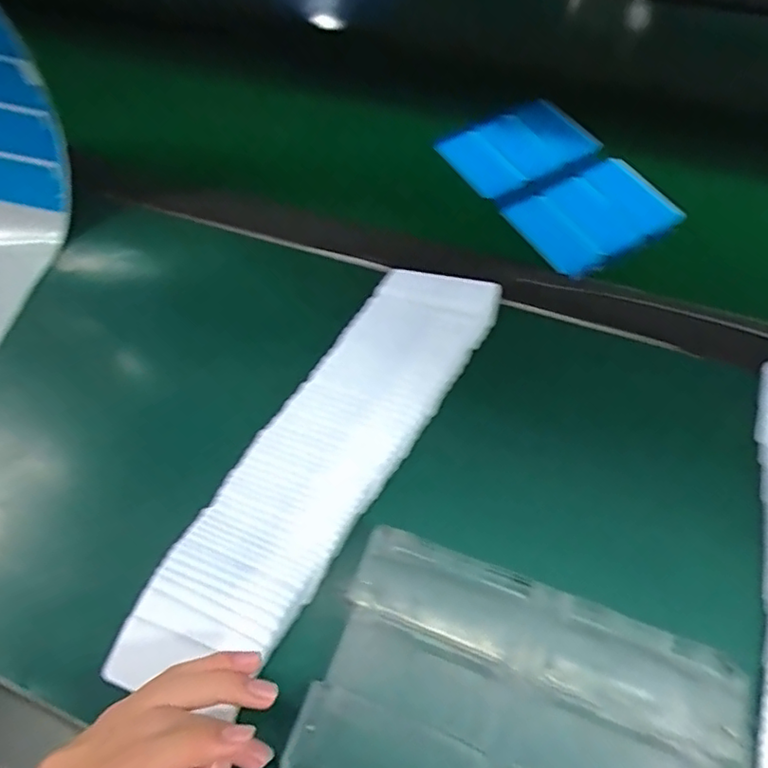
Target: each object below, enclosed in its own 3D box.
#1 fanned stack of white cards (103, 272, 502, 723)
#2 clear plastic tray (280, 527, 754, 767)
[{"bbox_3d":[-0.038,0.045,0.378,0.085,0.010,0.316,30,67,20],"label":"fanned stack of white cards"},{"bbox_3d":[0.066,0.169,0.296,0.203,0.007,0.130,18,63,15],"label":"clear plastic tray"}]

